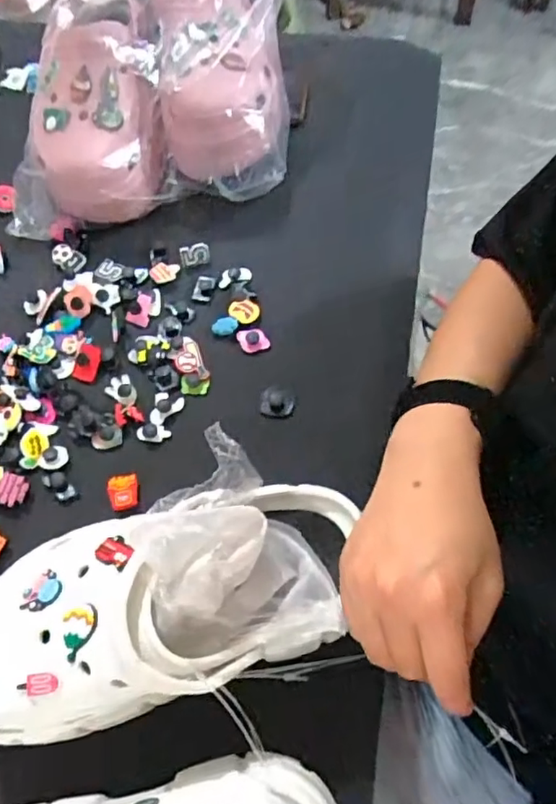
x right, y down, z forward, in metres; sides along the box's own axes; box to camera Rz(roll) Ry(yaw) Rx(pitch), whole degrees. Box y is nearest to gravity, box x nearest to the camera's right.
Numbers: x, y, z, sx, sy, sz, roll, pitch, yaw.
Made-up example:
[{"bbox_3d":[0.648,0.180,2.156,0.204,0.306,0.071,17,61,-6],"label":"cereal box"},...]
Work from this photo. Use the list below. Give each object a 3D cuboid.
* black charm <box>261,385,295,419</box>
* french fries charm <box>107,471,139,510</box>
[{"bbox_3d":[0.000,-0.001,0.452,0.026,0.010,0.026,5,64,5],"label":"black charm"},{"bbox_3d":[-0.114,0.066,0.422,0.022,0.005,0.025,-10,64,-3],"label":"french fries charm"}]

